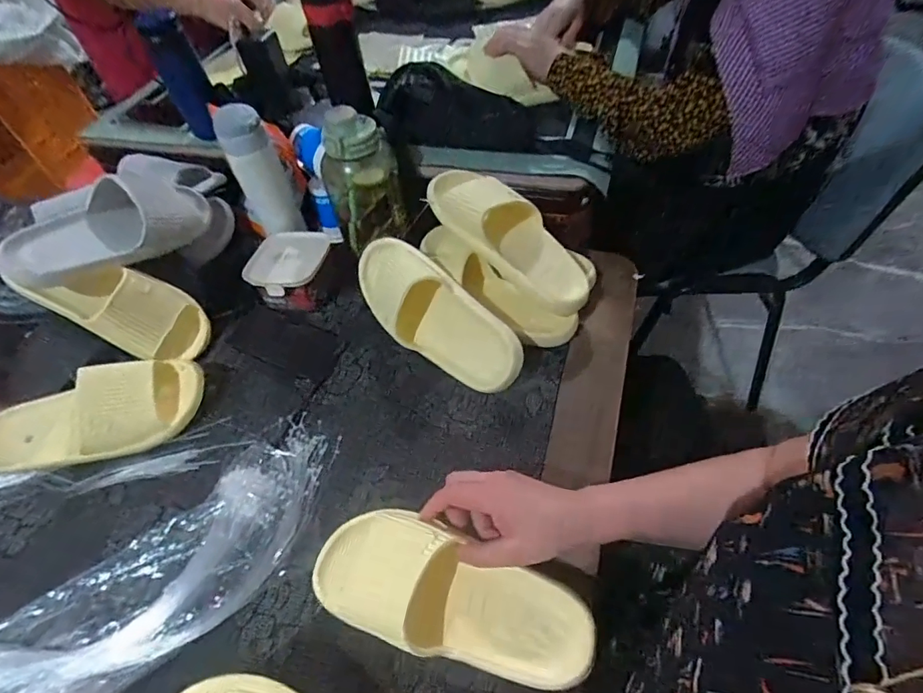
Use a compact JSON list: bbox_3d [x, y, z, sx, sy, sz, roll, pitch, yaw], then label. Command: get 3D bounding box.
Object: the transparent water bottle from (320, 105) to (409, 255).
[{"bbox_3d":[-0.143,-0.240,0.695,0.101,0.192,0.101,-17,53,-9],"label":"transparent water bottle"}]

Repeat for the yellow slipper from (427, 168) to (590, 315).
[{"bbox_3d":[0.066,-0.153,0.637,0.095,0.066,0.267,-39,77,-24],"label":"yellow slipper"}]

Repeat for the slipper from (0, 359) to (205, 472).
[{"bbox_3d":[-0.436,0.082,0.567,0.241,0.062,0.095,-17,53,-9],"label":"slipper"}]

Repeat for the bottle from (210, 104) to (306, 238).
[{"bbox_3d":[-0.292,-0.253,0.701,0.069,0.176,0.074,-22,53,-10],"label":"bottle"}]

